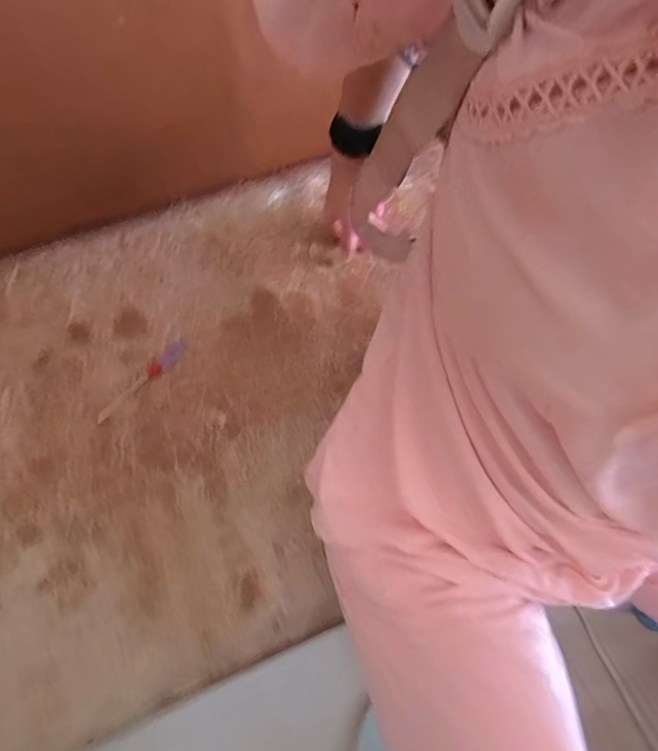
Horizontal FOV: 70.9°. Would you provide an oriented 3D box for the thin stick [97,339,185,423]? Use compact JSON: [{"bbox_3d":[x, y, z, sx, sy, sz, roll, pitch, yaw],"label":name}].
[{"bbox_3d":[-0.211,0.005,0.531,0.021,0.010,0.129,30,66,13],"label":"thin stick"}]

